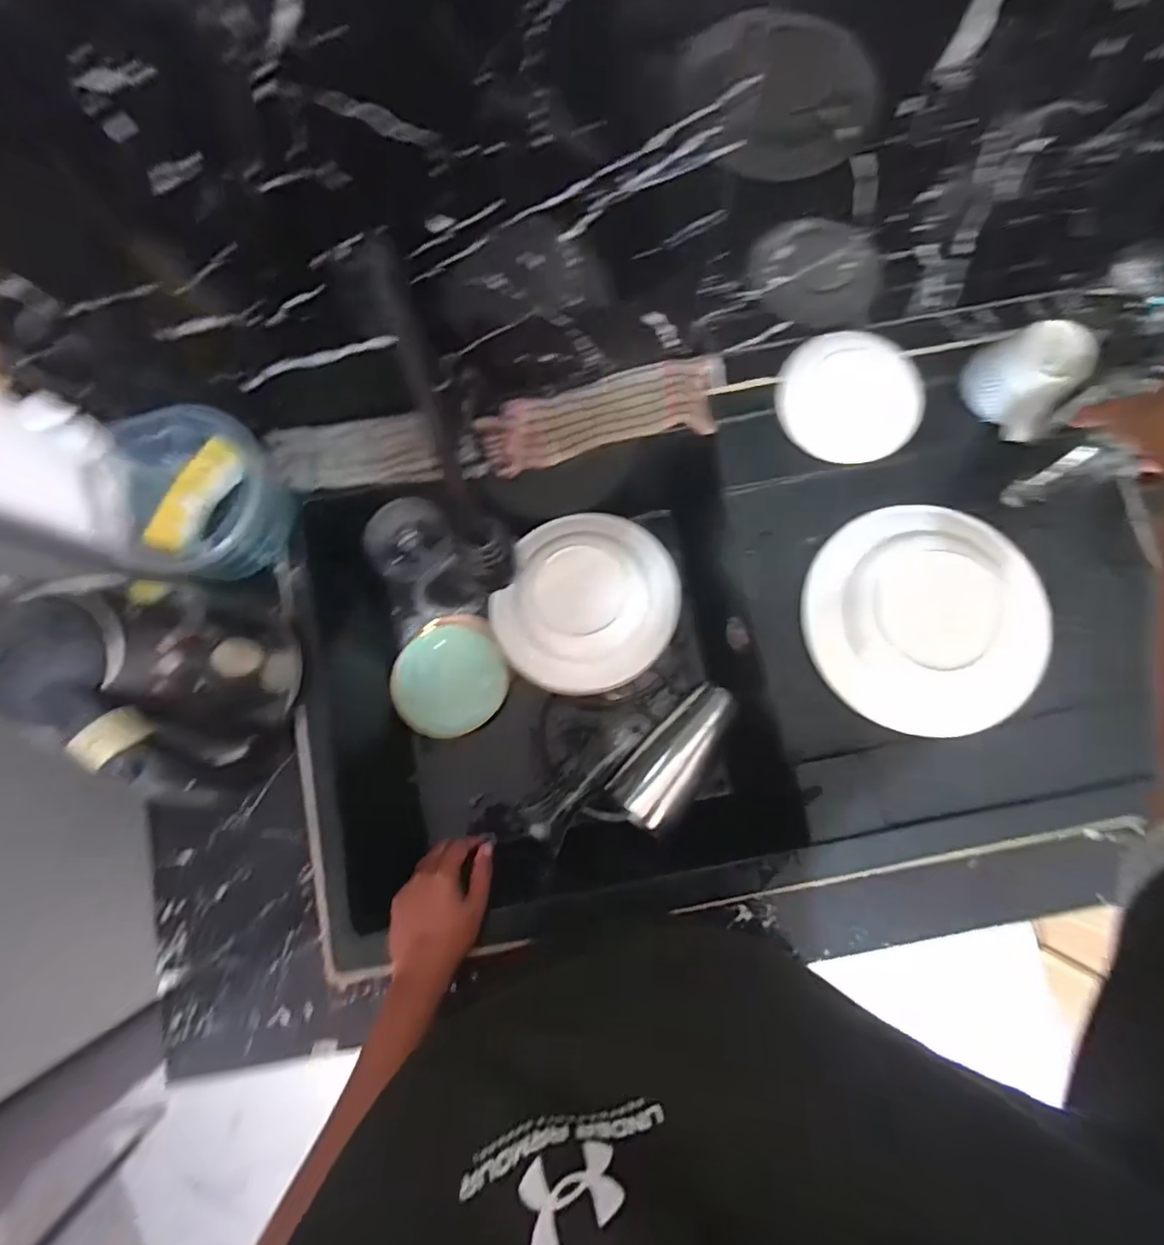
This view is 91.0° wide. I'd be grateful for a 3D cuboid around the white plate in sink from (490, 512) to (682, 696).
[{"bbox_3d":[0.006,-0.022,0.697,0.209,0.033,0.214,0,81,1],"label":"white plate in sink"}]

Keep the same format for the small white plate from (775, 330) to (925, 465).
[{"bbox_3d":[0.275,-0.233,0.591,0.141,0.029,0.124,35,83,6],"label":"small white plate"}]

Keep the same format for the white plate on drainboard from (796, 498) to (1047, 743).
[{"bbox_3d":[0.331,-0.008,0.547,0.215,0.042,0.215,0,81,1],"label":"white plate on drainboard"}]

